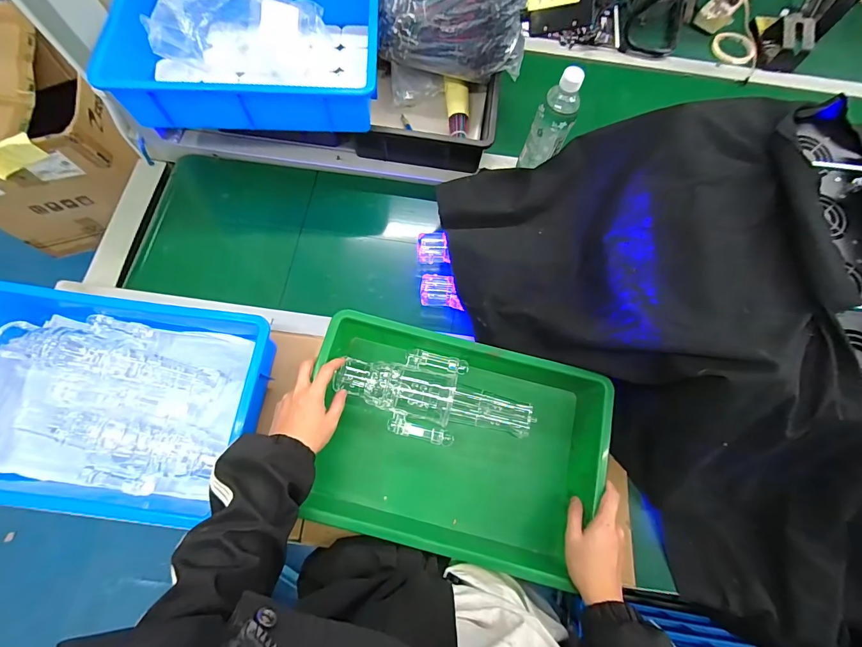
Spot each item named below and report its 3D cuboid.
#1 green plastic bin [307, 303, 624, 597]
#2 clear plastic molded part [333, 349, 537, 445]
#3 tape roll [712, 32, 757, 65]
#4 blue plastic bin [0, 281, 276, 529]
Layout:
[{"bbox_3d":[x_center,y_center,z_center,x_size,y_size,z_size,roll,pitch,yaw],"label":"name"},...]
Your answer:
[{"bbox_3d":[0.030,0.168,0.553,0.402,0.101,0.279,13,72,2],"label":"green plastic bin"},{"bbox_3d":[0.007,0.111,0.573,0.287,0.062,0.126,14,72,1],"label":"clear plastic molded part"},{"bbox_3d":[0.701,-0.641,0.883,0.101,0.014,0.101,1,72,-2],"label":"tape roll"},{"bbox_3d":[-0.447,0.109,0.539,0.400,0.107,0.294,8,72,0],"label":"blue plastic bin"}]

